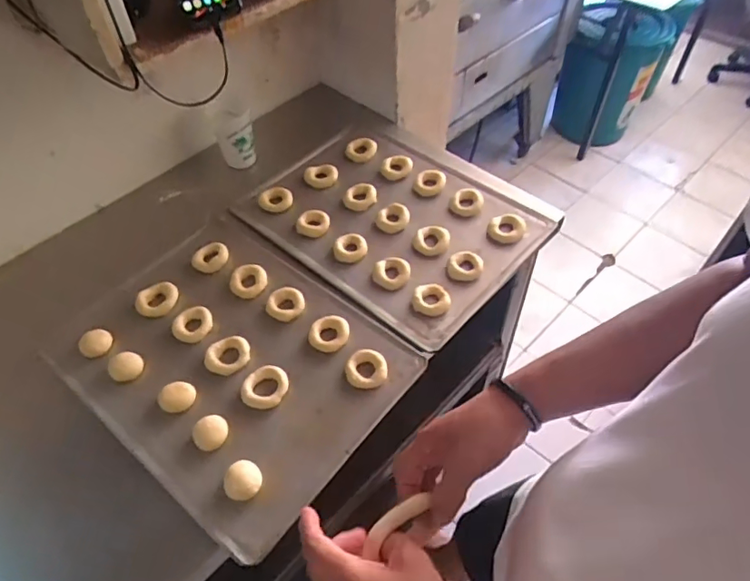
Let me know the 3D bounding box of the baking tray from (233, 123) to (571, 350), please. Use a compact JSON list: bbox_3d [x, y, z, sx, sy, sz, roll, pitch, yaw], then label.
[{"bbox_3d":[0.027,-0.138,0.898,0.448,0.025,0.354,34,60,25],"label":"baking tray"}]

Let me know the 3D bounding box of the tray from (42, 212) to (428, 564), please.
[{"bbox_3d":[-0.201,0.079,0.735,0.446,0.020,0.335,33,59,24],"label":"tray"}]

